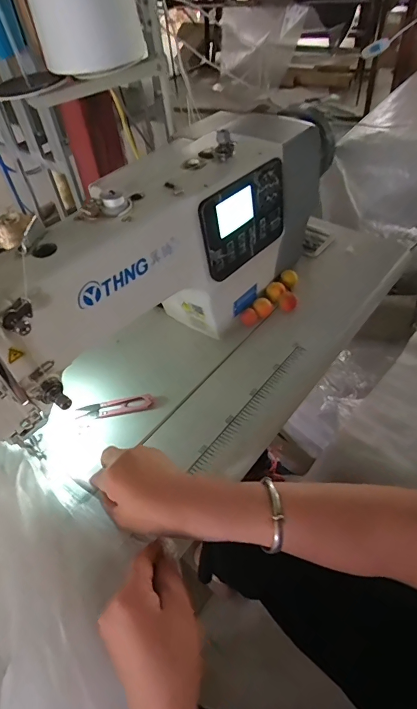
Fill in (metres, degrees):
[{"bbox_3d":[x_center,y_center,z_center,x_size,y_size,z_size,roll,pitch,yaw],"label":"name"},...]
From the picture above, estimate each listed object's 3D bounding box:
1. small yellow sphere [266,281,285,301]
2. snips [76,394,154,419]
[{"bbox_3d":[0.105,-0.099,0.621,0.028,0.020,0.027,4,49,8],"label":"small yellow sphere"},{"bbox_3d":[-0.121,0.067,0.513,0.098,0.010,0.022,-8,49,-2],"label":"snips"}]

